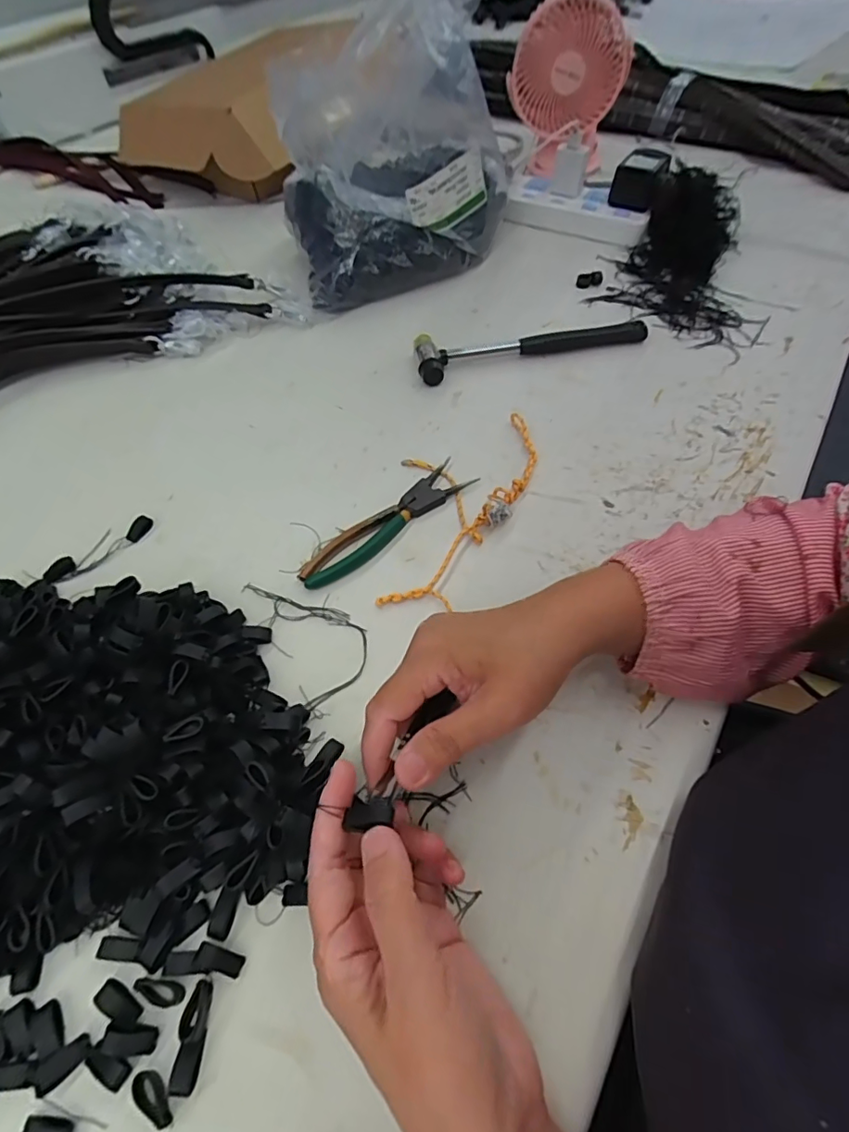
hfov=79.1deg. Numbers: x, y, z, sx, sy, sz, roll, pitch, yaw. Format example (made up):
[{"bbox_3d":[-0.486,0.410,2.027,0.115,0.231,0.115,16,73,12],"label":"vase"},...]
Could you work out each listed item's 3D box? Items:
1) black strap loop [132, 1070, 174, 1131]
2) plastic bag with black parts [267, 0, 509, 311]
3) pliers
[{"bbox_3d":[-0.121,0.239,0.230,0.009,0.008,0.024,-40,63,-21],"label":"black strap loop"},{"bbox_3d":[-0.030,-0.452,0.544,0.254,0.227,0.198,-18,58,-9],"label":"plastic bag with black parts"},{"bbox_3d":[-0.030,-0.035,0.410,0.161,0.009,0.034,-38,63,-20],"label":"pliers"}]

